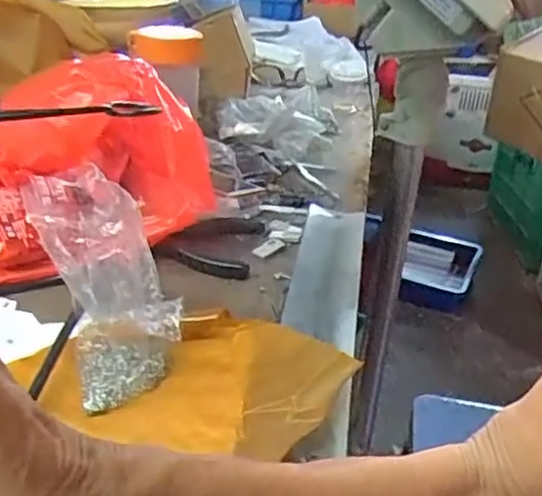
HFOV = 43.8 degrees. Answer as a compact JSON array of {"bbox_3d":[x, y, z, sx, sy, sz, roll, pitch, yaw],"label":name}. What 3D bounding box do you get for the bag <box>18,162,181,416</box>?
[{"bbox_3d":[-0.100,0.019,0.413,0.070,0.139,0.031,-19,4,-37],"label":"bag"}]

